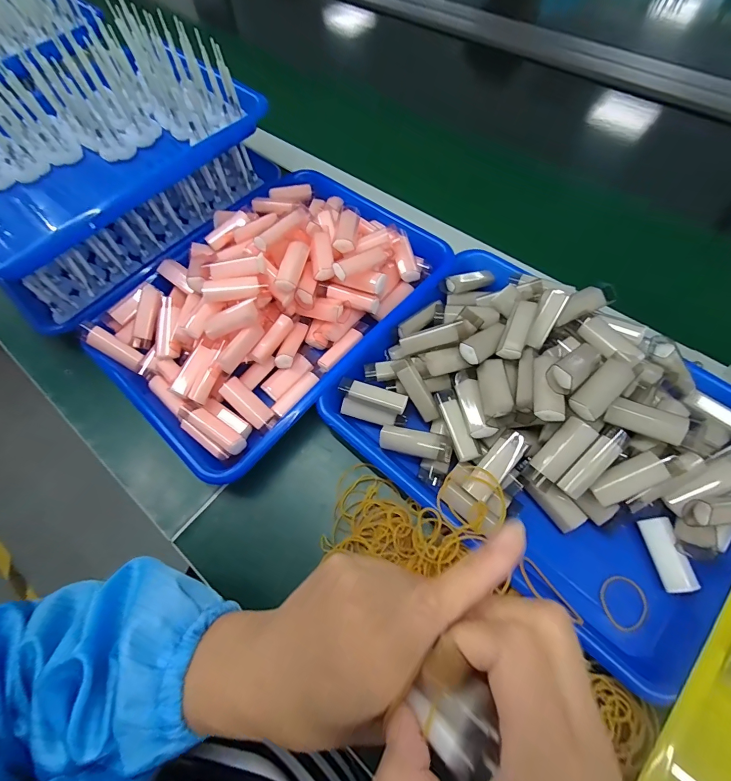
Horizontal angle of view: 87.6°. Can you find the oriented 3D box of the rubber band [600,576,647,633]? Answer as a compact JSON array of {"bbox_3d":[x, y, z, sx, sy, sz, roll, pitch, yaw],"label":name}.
[{"bbox_3d":[0.187,0.154,0.277,0.030,0.004,0.034,35,78,26],"label":"rubber band"}]

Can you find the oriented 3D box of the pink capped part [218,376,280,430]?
[{"bbox_3d":[-0.105,0.014,0.348,0.057,0.023,0.021,43,73,0],"label":"pink capped part"}]

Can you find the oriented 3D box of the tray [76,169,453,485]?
[{"bbox_3d":[-0.103,-0.101,0.393,0.248,0.066,0.331,38,73,19],"label":"tray"}]

